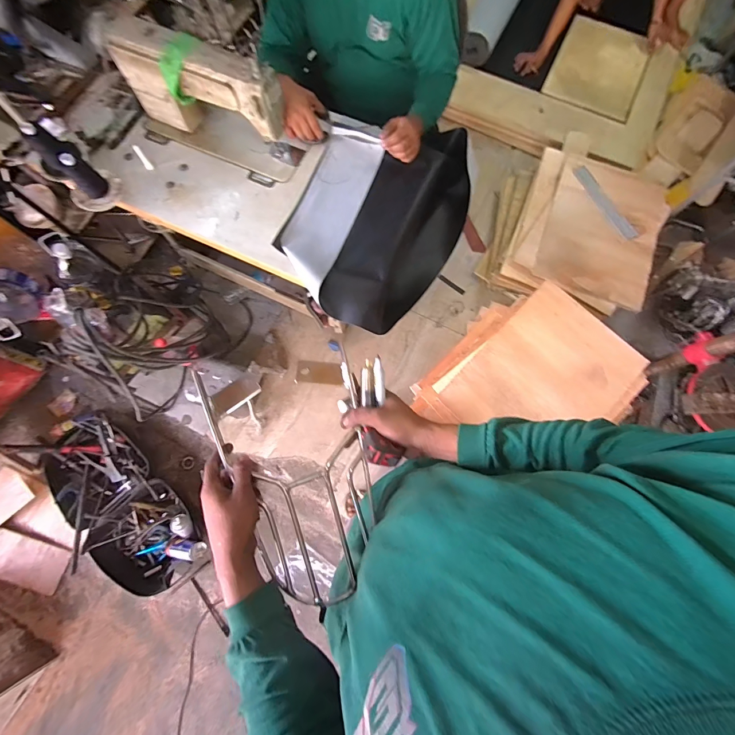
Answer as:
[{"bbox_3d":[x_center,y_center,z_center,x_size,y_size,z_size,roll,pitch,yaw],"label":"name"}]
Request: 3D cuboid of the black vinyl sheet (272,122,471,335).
[{"bbox_3d":[0.041,-0.419,1.016,0.437,0.172,0.678,21,77,5],"label":"black vinyl sheet"}]

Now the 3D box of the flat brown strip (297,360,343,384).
[{"bbox_3d":[-0.076,0.006,0.581,0.072,0.010,0.037,5,65,-5],"label":"flat brown strip"}]

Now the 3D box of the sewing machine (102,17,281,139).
[{"bbox_3d":[-0.426,-0.697,0.916,0.434,0.218,0.106,29,77,6],"label":"sewing machine"}]

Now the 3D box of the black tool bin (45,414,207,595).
[{"bbox_3d":[-1.034,0.537,1.464,0.352,0.145,0.803,-43,80,-10],"label":"black tool bin"}]

